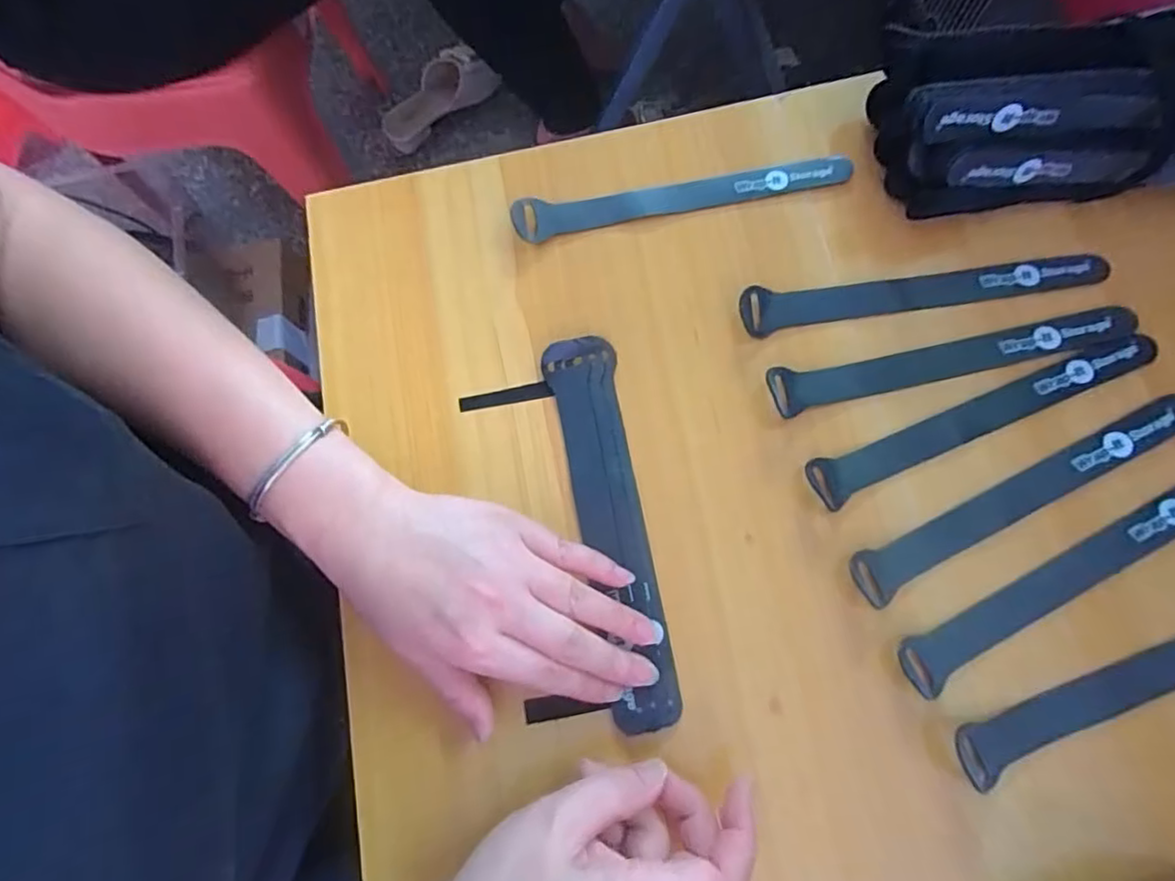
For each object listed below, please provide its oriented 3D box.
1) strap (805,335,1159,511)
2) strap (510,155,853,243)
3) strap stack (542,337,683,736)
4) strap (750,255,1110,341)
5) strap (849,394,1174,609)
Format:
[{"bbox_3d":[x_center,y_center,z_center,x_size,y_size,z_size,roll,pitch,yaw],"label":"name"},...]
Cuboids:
[{"bbox_3d":[0.213,-0.013,0.317,0.206,0.009,0.025,-21,77,-3],"label":"strap"},{"bbox_3d":[0.057,-0.144,0.352,0.201,0.010,0.023,-9,77,-1],"label":"strap"},{"bbox_3d":[0.013,0.043,0.311,0.036,0.011,0.198,-13,76,-1],"label":"strap stack"},{"bbox_3d":[0.189,-0.084,0.336,0.206,0.011,0.022,-8,77,0],"label":"strap"},{"bbox_3d":[0.227,0.025,0.308,0.210,0.013,0.025,-27,77,-5],"label":"strap"}]

